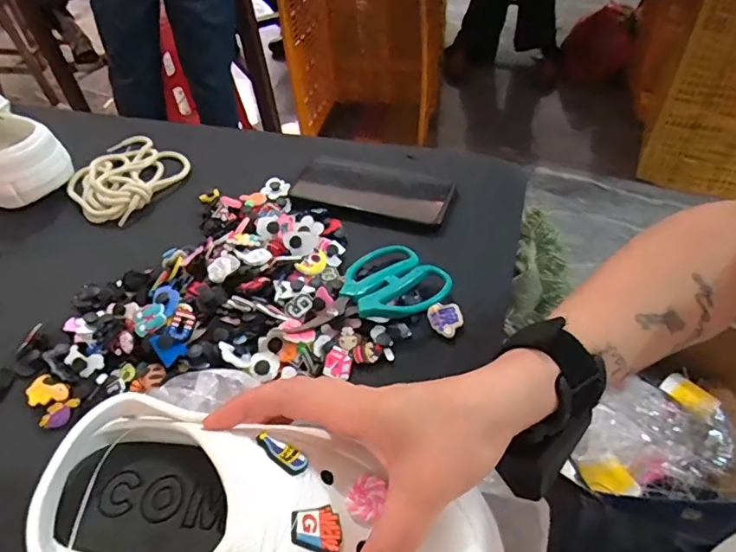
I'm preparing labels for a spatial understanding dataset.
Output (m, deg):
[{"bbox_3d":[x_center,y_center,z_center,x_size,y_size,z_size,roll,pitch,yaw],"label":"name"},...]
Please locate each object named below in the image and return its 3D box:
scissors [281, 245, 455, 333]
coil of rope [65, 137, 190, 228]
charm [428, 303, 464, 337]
[{"bbox_3d":[-0.004,0.014,0.416,0.132,0.020,0.085,-32,52,-23],"label":"scissors"},{"bbox_3d":[-0.280,-0.118,0.570,0.132,0.020,0.122,28,55,27],"label":"coil of rope"},{"bbox_3d":[0.063,0.035,0.406,0.027,0.004,0.029,-4,61,8],"label":"charm"}]

